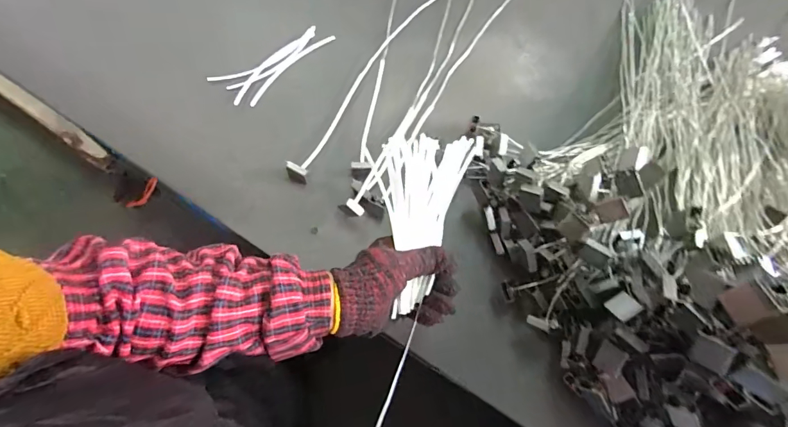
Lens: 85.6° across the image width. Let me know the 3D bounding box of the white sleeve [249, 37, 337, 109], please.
[{"bbox_3d":[-0.174,-0.247,0.711,0.024,0.004,0.188,41,74,11],"label":"white sleeve"}]

